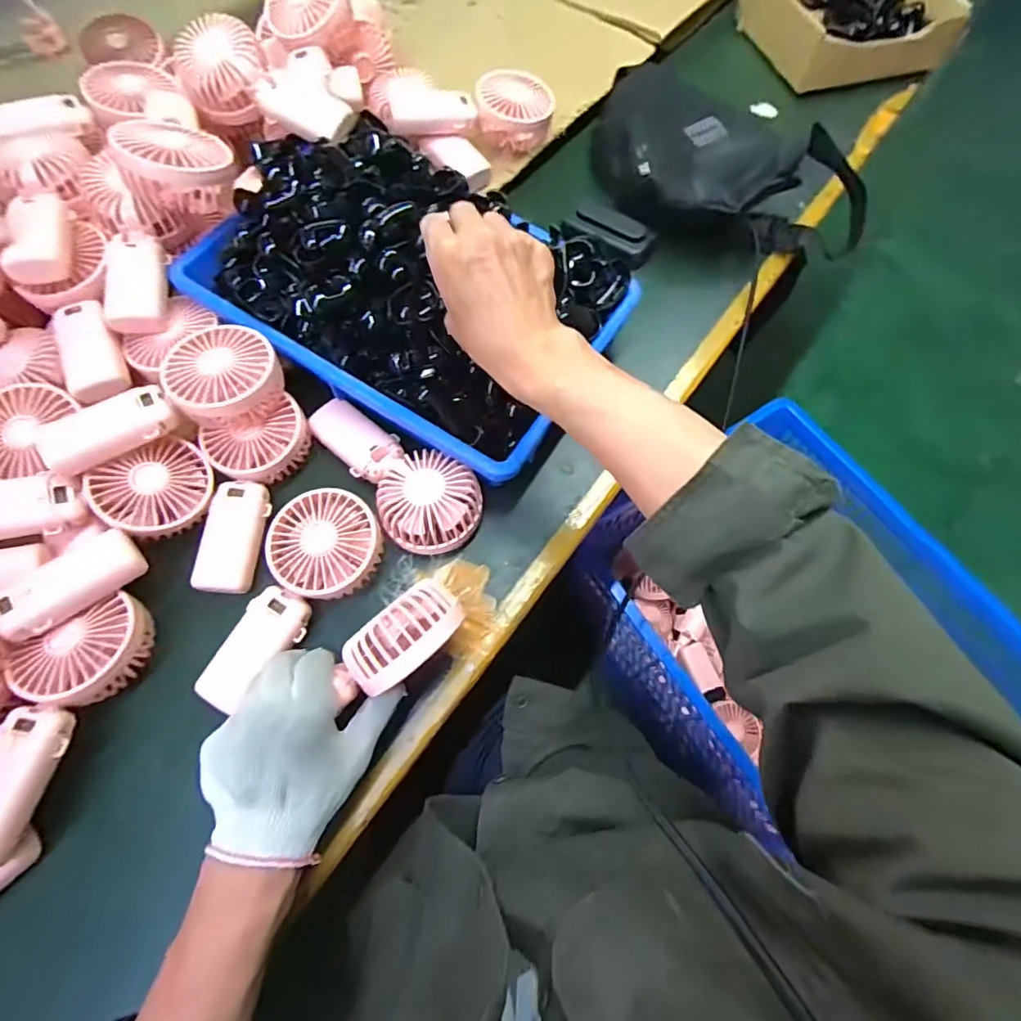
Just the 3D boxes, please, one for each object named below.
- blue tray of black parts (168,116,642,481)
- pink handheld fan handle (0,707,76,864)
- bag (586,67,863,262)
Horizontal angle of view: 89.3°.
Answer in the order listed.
[{"bbox_3d":[-0.093,-0.208,0.468,0.359,0.087,0.240,31,70,13],"label":"blue tray of black parts"},{"bbox_3d":[-0.340,0.184,0.349,0.043,0.022,0.099,12,67,5],"label":"pink handheld fan handle"},{"bbox_3d":[0.207,-0.374,0.564,0.330,0.087,0.149,36,71,15],"label":"bag"}]

